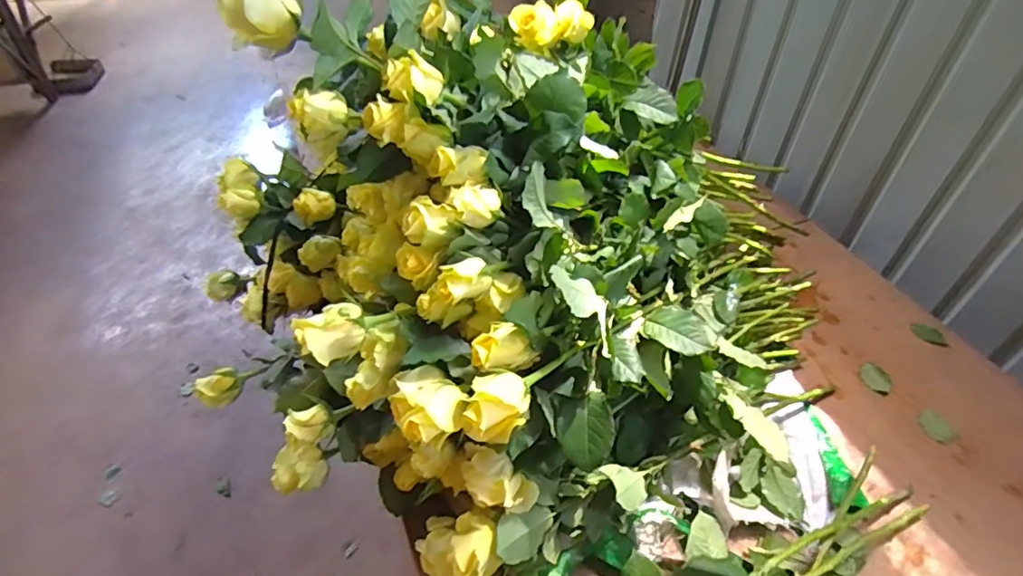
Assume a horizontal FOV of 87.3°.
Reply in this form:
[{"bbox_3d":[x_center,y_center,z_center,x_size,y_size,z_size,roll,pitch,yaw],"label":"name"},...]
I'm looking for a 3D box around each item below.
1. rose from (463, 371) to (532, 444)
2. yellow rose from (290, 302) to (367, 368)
[{"bbox_3d":[-0.010,0.091,0.421,0.044,0.038,0.050,16,46,12],"label":"rose"},{"bbox_3d":[-0.156,0.040,0.465,0.055,0.040,0.038,-15,47,-18],"label":"yellow rose"}]

